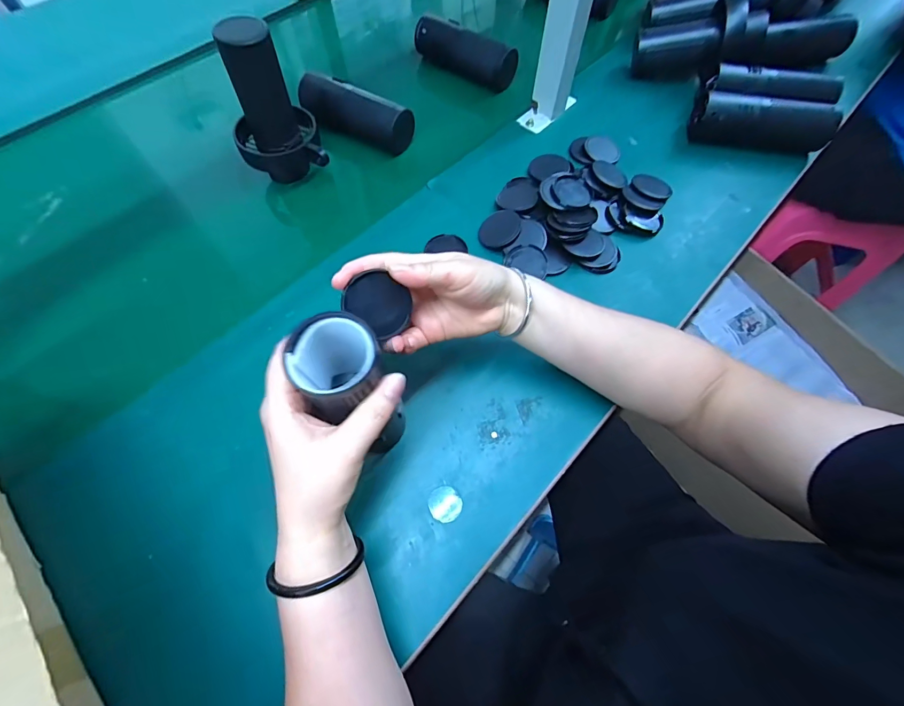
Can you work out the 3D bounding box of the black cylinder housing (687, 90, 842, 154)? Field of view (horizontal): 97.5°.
[{"bbox_3d":[0.403,-0.299,0.515,0.164,0.056,0.048,14,65,6],"label":"black cylinder housing"}]

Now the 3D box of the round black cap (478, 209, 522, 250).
[{"bbox_3d":[0.056,-0.146,0.467,0.046,0.004,0.051,29,86,24],"label":"round black cap"}]

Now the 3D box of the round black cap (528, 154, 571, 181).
[{"bbox_3d":[0.126,-0.246,0.521,0.051,0.005,0.051,-5,54,7],"label":"round black cap"}]

